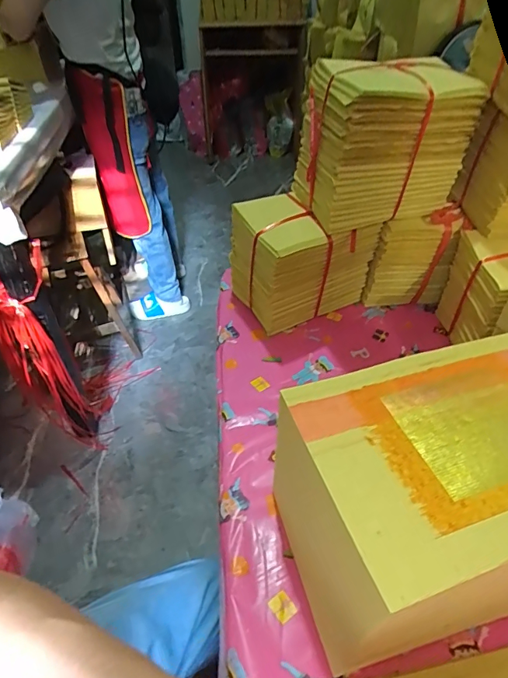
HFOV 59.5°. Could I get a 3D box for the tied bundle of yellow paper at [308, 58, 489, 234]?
[{"bbox_3d":[0.156,-0.233,0.543,0.176,0.164,0.112,-12,45,-12],"label":"tied bundle of yellow paper"}]

